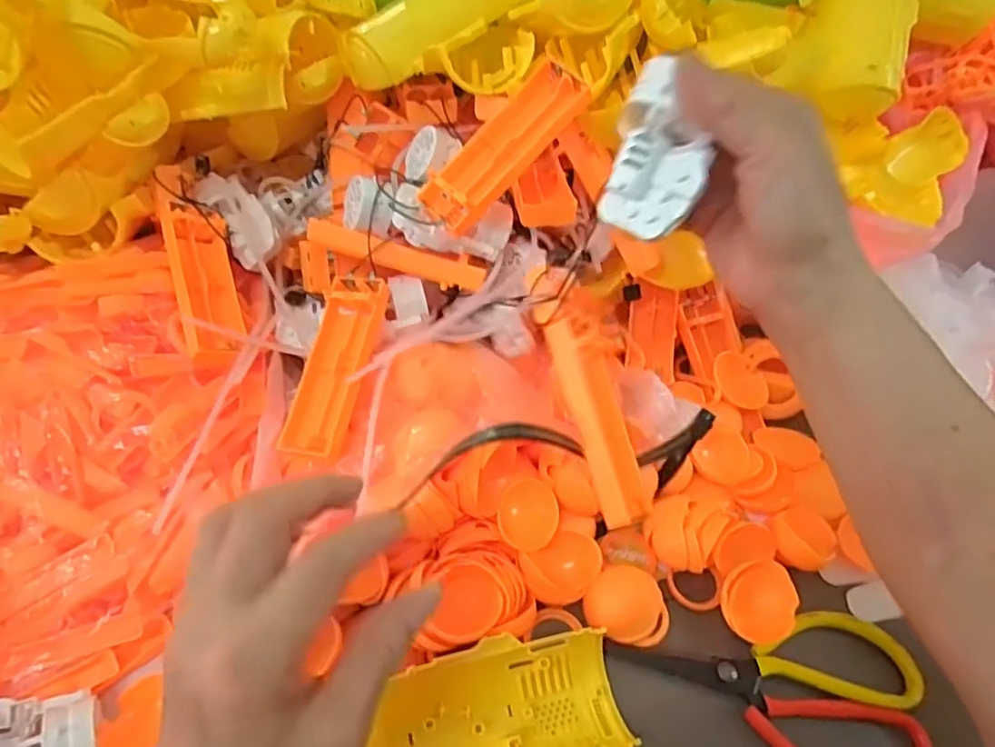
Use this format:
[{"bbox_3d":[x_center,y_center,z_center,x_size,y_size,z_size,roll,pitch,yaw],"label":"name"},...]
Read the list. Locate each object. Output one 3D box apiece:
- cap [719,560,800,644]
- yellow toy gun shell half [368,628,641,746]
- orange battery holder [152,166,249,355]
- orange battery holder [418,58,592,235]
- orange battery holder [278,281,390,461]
[{"bbox_3d":[0.149,0.129,0.369,0.042,0.011,0.042,-3,74,11],"label":"cap"},{"bbox_3d":[0.007,0.193,0.305,0.130,0.029,0.117,-11,54,-13],"label":"yellow toy gun shell half"},{"bbox_3d":[-0.185,-0.072,0.404,0.034,0.026,0.134,-16,71,-17],"label":"orange battery holder"},{"bbox_3d":[0.004,-0.128,0.367,0.107,0.015,0.036,-47,65,-3],"label":"orange battery holder"},{"bbox_3d":[-0.094,-0.004,0.378,0.036,0.019,0.109,12,69,4],"label":"orange battery holder"}]

